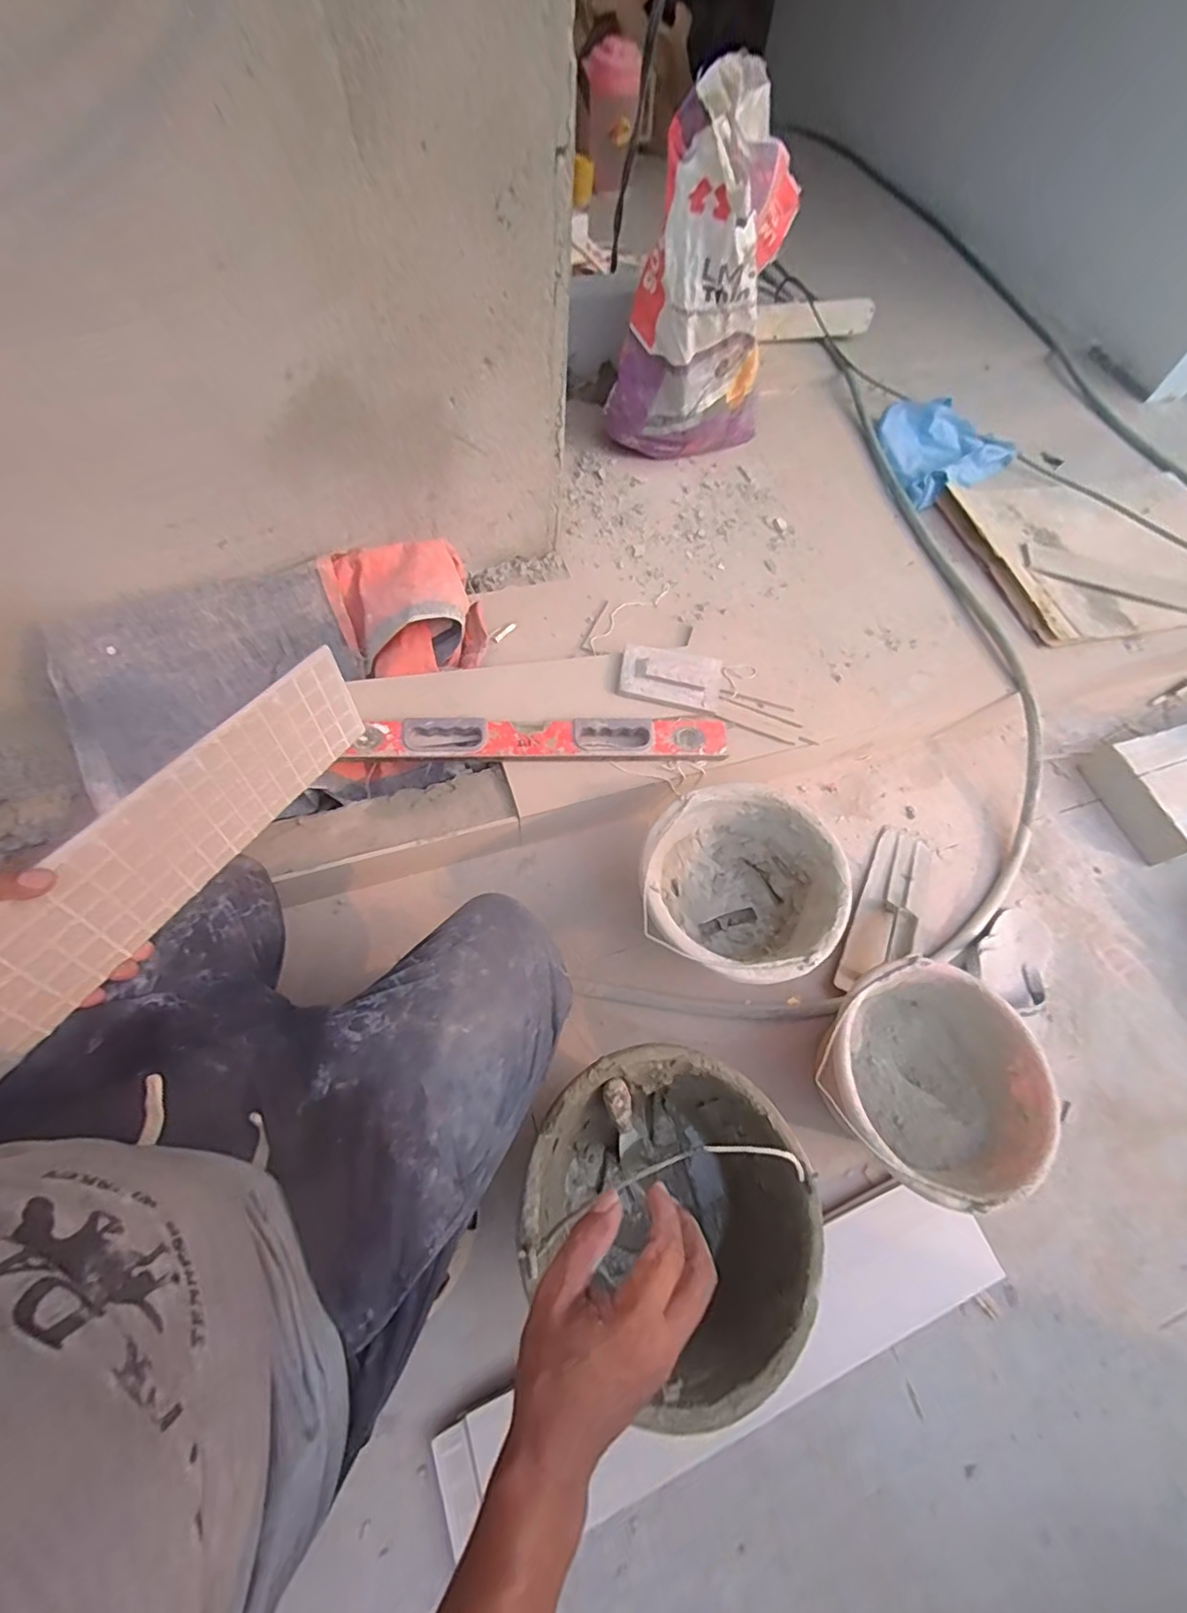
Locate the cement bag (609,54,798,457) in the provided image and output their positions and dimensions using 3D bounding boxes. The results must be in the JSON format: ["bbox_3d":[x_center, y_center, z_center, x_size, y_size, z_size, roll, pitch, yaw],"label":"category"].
[{"bbox_3d":[0.204,-0.842,0.984,0.189,0.483,0.291,35,65,13],"label":"cement bag"}]

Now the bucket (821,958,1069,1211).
[{"bbox_3d":[0.378,0.322,0.692,0.238,0.153,0.233,2,62,-3],"label":"bucket"}]

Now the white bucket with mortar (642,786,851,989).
[{"bbox_3d":[0.185,0.115,0.777,0.239,0.163,0.238,2,62,-3],"label":"white bucket with mortar"}]

